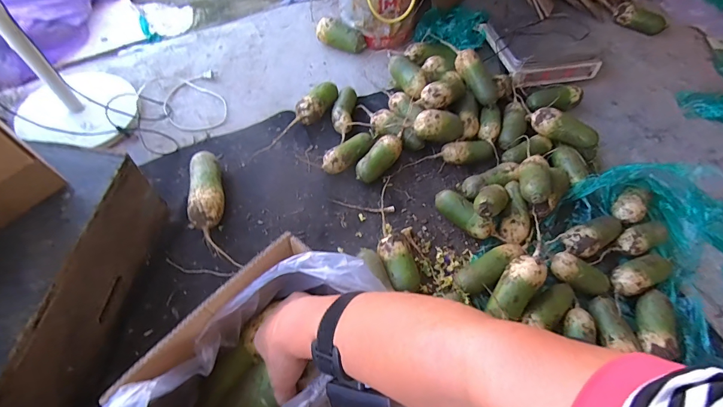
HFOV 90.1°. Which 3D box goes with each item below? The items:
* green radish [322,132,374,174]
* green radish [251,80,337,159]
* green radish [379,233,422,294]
[{"bbox_3d":[-0.035,-0.135,0.987,0.166,0.057,0.061,-31,66,-21],"label":"green radish"},{"bbox_3d":[-0.176,-0.241,1.032,0.079,0.067,0.321,32,62,14],"label":"green radish"},{"bbox_3d":[0.090,0.143,0.835,0.075,0.067,0.137,-15,62,-13],"label":"green radish"}]

